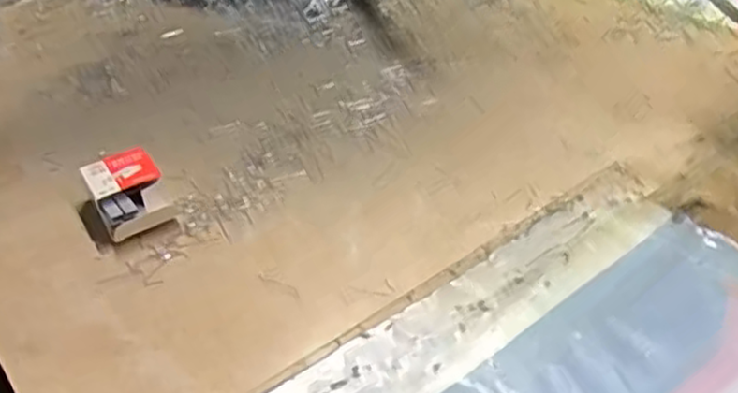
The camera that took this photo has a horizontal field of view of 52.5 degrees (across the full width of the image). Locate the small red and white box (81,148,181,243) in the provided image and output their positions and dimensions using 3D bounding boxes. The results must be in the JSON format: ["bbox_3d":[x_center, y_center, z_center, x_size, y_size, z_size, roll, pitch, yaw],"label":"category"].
[{"bbox_3d":[-0.187,-0.001,0.582,0.057,0.033,0.076,-23,41,-22],"label":"small red and white box"}]

